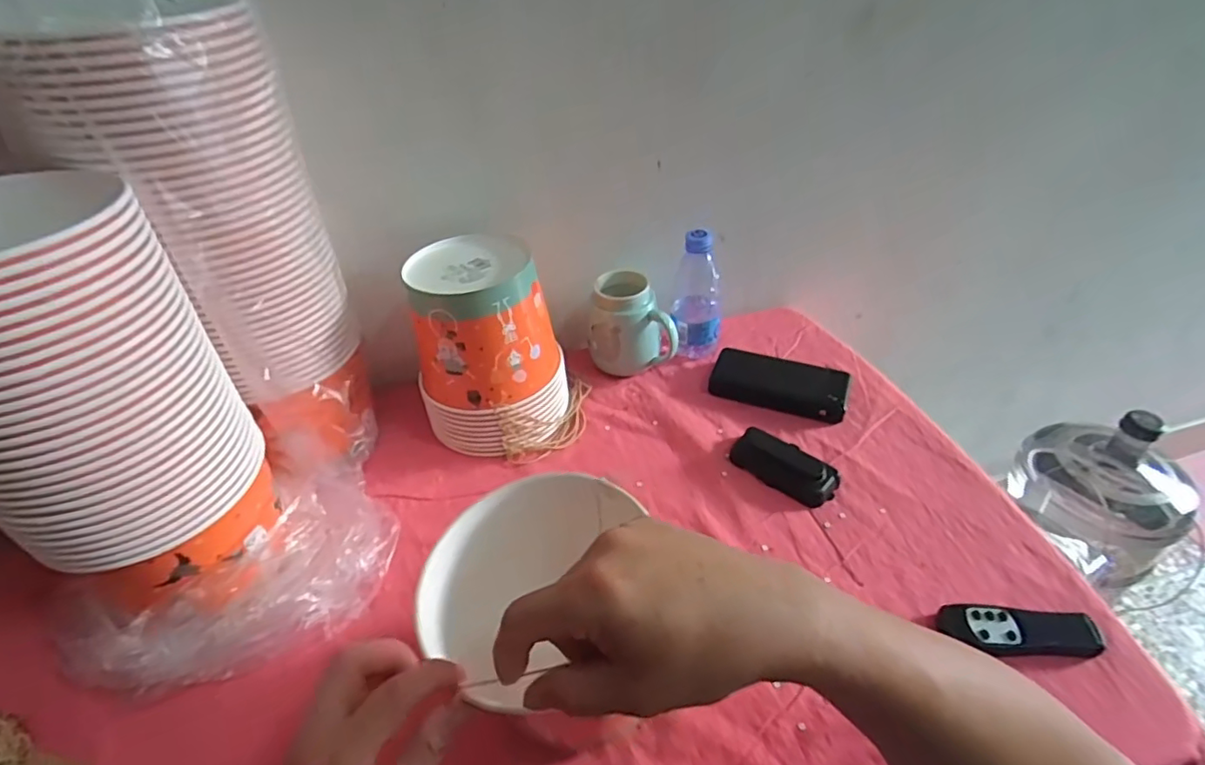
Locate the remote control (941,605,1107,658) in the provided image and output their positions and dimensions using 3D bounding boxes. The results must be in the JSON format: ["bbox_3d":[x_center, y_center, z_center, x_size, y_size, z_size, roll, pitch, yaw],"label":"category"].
[{"bbox_3d":[0.332,0.198,0.470,0.117,0.016,0.037,2,41,6],"label":"remote control"}]

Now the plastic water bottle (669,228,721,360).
[{"bbox_3d":[0.118,-0.108,0.729,0.063,0.153,0.057,6,42,10],"label":"plastic water bottle"}]

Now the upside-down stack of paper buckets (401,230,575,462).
[{"bbox_3d":[-0.122,-0.039,0.640,0.158,0.188,0.148,-8,41,-5],"label":"upside-down stack of paper buckets"}]

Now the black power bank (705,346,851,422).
[{"bbox_3d":[0.208,0.001,0.695,0.154,0.025,0.071,12,43,16],"label":"black power bank"}]

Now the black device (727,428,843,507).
[{"bbox_3d":[0.184,0.085,0.607,0.054,0.020,0.105,-32,49,-29],"label":"black device"}]

